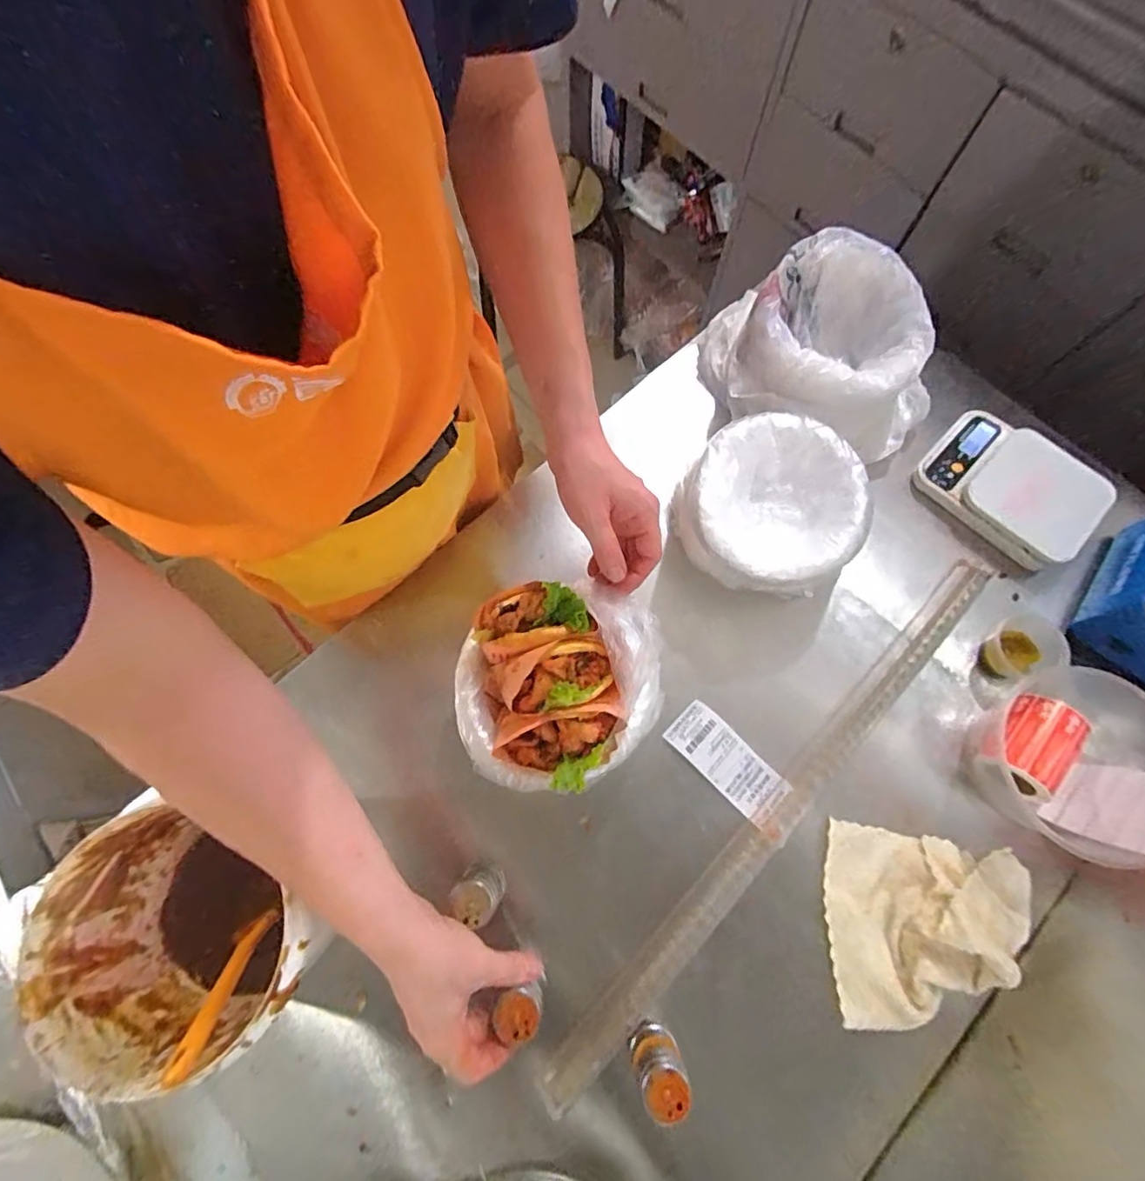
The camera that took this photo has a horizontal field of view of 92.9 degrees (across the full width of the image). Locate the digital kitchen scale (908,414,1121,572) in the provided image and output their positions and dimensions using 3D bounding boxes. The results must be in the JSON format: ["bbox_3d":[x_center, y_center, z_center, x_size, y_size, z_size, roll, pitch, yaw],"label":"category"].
[{"bbox_3d":[0.515,-0.124,0.641,0.152,0.036,0.184,-39,76,-11],"label":"digital kitchen scale"}]

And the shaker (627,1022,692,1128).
[{"bbox_3d":[0.070,0.394,0.450,0.044,0.080,0.034,-18,73,-5],"label":"shaker"}]

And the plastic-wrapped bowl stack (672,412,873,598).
[{"bbox_3d":[0.209,-0.088,0.601,0.189,0.107,0.195,42,78,12],"label":"plastic-wrapped bowl stack"}]

